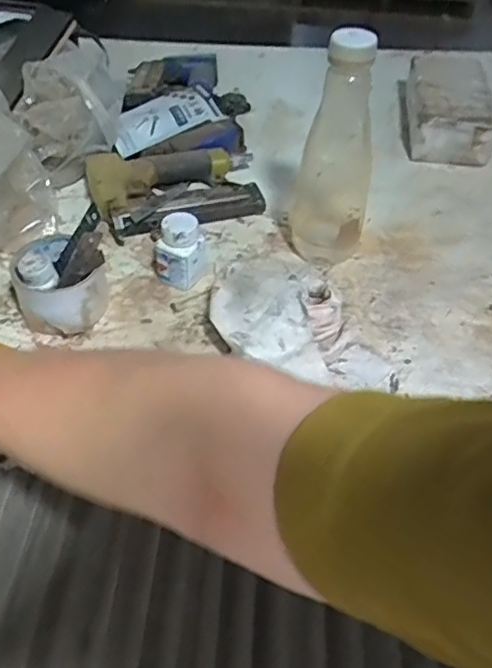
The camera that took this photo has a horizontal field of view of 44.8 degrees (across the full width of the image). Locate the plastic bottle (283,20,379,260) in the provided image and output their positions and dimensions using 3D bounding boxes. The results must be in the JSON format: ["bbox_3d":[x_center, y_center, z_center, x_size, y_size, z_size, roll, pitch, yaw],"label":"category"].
[{"bbox_3d":[0.092,-0.177,0.599,0.075,0.231,0.065,3,46,0],"label":"plastic bottle"}]

